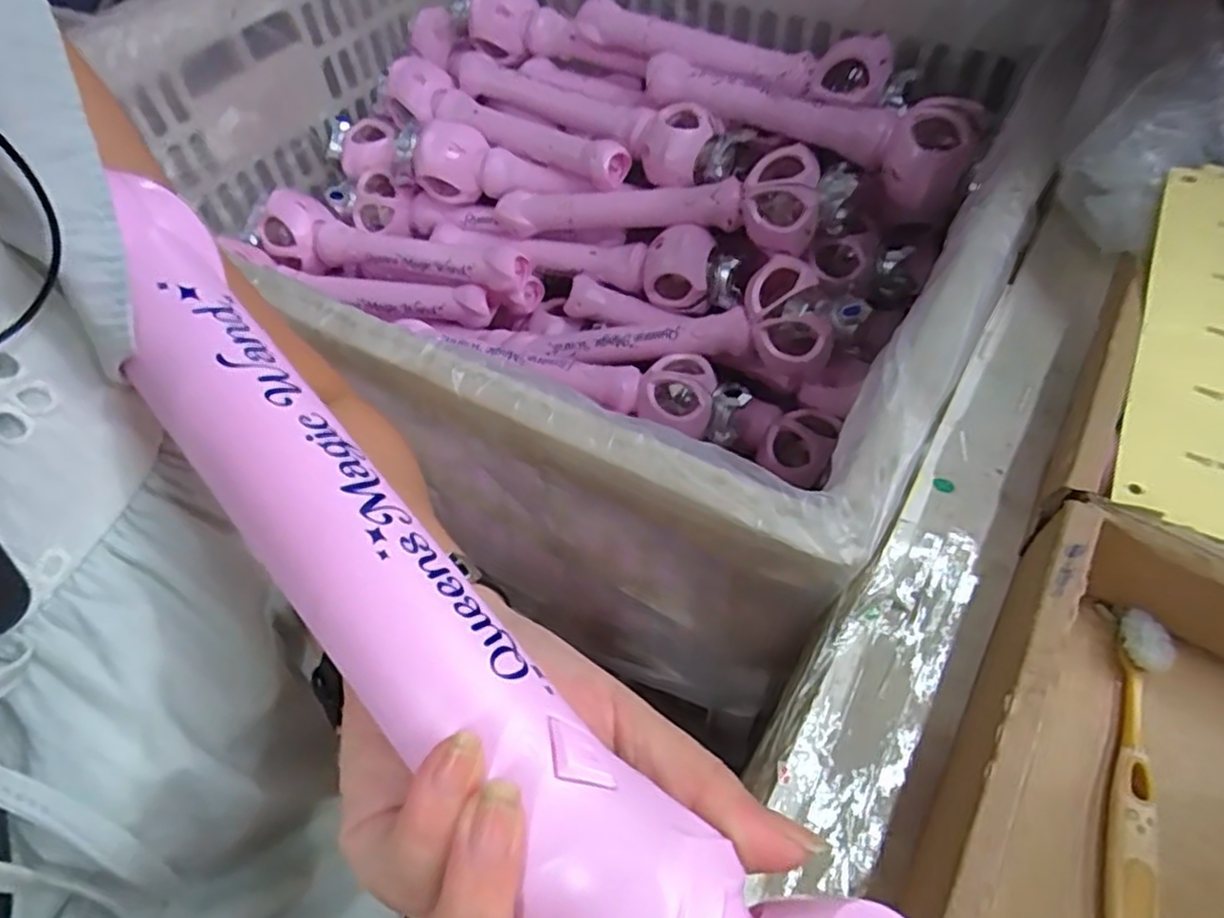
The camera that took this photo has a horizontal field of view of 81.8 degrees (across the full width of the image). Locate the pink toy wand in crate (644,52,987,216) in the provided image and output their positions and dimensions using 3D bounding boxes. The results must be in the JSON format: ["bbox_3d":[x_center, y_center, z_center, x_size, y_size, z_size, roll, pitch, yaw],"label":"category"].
[{"bbox_3d":[0.179,-0.324,0.685,0.327,0.081,0.060,27,60,22],"label":"pink toy wand in crate"}]

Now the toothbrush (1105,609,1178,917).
[{"bbox_3d":[0.193,0.119,0.259,0.018,0.014,0.136,17,57,16],"label":"toothbrush"}]

